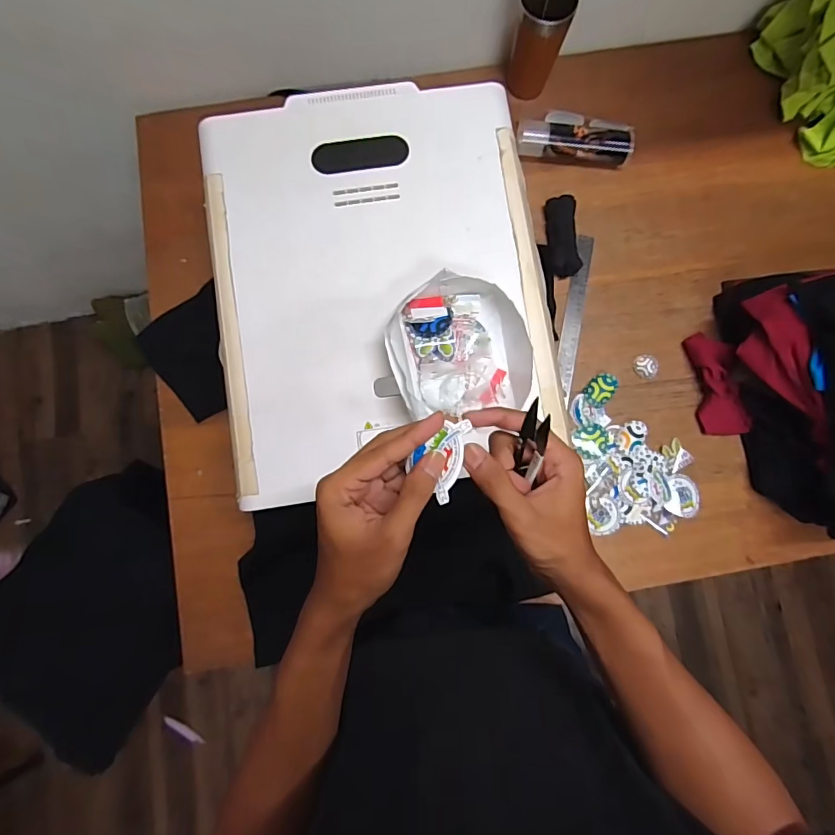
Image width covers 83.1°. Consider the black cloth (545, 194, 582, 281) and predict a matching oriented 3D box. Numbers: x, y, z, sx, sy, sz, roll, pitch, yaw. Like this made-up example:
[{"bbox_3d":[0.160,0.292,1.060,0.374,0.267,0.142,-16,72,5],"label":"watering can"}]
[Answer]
[{"bbox_3d":[0.232,-0.291,0.751,0.051,0.035,0.130,-2,87,-3],"label":"black cloth"}]

